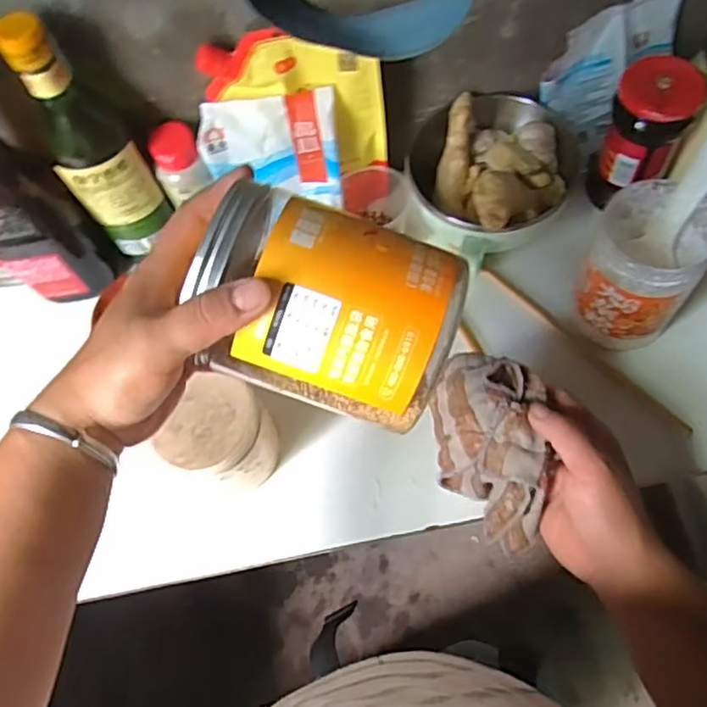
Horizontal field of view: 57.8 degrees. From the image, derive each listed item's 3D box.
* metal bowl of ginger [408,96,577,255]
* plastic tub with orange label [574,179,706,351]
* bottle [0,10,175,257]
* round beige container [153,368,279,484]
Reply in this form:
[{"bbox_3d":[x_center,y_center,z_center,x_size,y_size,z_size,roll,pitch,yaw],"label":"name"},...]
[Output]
[{"bbox_3d":[0.123,-0.171,0.577,0.157,0.086,0.144,-1,66,3],"label":"metal bowl of ginger"},{"bbox_3d":[0.226,-0.066,0.517,0.082,0.122,0.086,-1,66,3],"label":"plastic tub with orange label"},{"bbox_3d":[-0.208,-0.162,0.507,0.054,0.201,0.055,34,72,16],"label":"bottle"},{"bbox_3d":[-0.098,0.068,0.503,0.065,0.095,0.077,23,69,12],"label":"round beige container"}]

